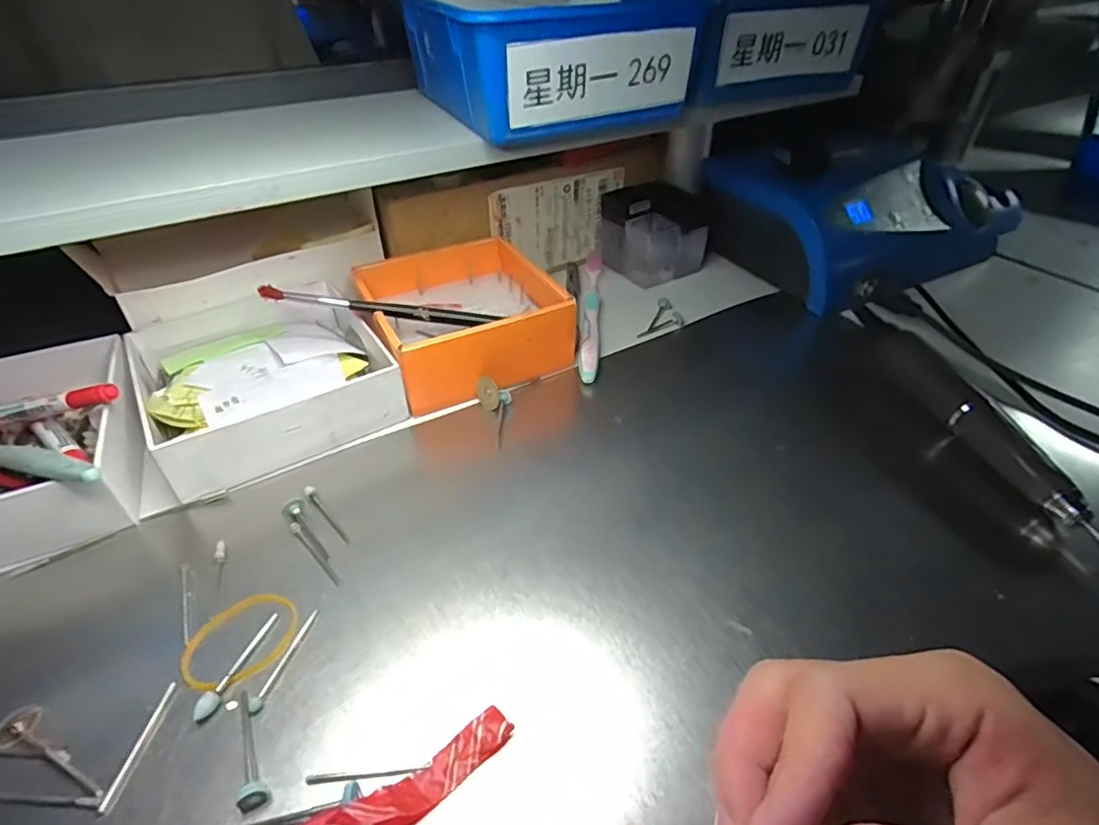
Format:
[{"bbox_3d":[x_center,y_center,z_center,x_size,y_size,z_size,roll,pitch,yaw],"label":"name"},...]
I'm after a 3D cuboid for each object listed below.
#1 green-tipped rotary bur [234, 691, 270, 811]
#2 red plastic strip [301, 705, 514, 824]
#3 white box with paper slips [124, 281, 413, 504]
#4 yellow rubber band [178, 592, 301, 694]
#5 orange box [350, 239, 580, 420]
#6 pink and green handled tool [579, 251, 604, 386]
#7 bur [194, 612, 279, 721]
[{"bbox_3d":[-0.112,0.121,0.210,0.009,0.009,0.044,-23,48,-23],"label":"green-tipped rotary bur"},{"bbox_3d":[-0.056,0.132,0.194,0.096,0.012,0.020,-27,50,-26],"label":"red plastic strip"},{"bbox_3d":[-0.179,-0.030,0.365,0.145,0.041,0.148,-27,50,-27],"label":"white box with paper slips"},{"bbox_3d":[-0.131,0.095,0.245,0.045,0.006,0.038,-26,49,-26],"label":"yellow rubber band"},{"bbox_3d":[-0.060,-0.067,0.404,0.122,0.052,0.131,-18,46,-19],"label":"orange box"},{"bbox_3d":[0.033,-0.082,0.451,0.015,0.016,0.185,4,43,3],"label":"pink and green handled tool"},{"bbox_3d":[-0.126,0.102,0.236,0.006,0.006,0.046,13,44,13],"label":"bur"}]

